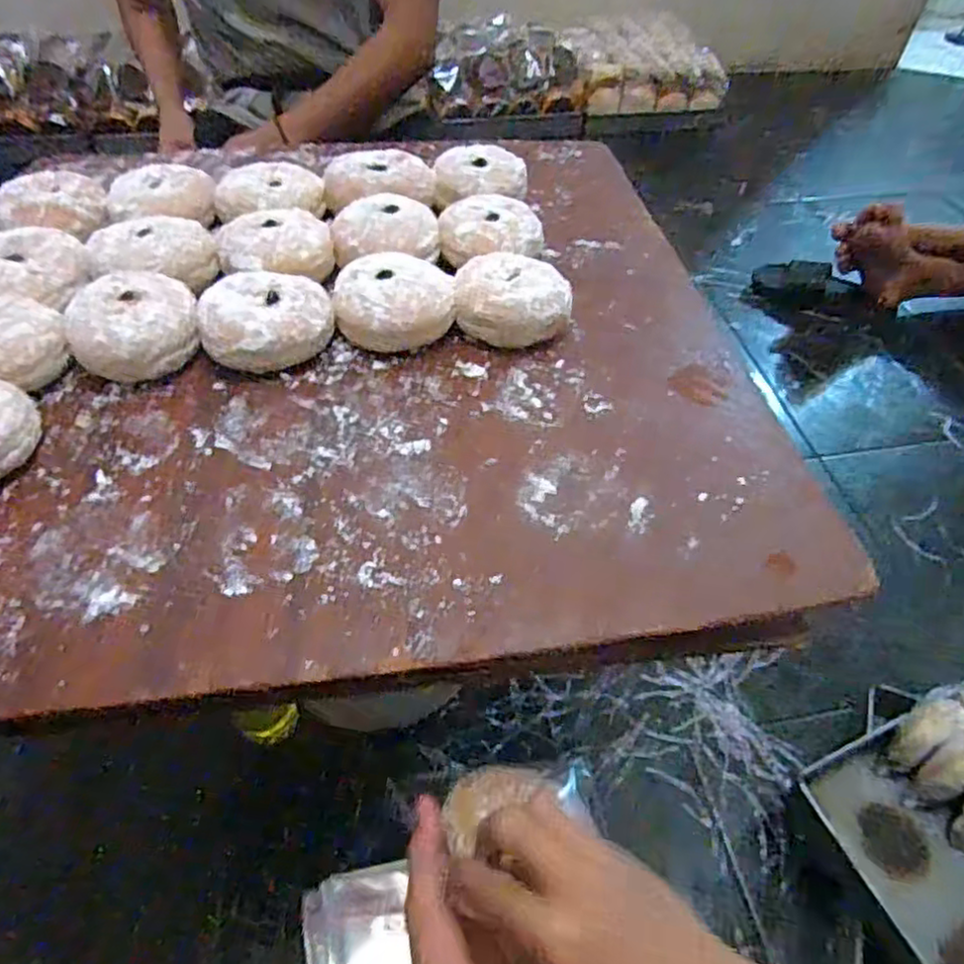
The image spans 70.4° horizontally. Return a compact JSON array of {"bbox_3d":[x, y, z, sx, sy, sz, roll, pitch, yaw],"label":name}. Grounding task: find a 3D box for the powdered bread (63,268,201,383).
[{"bbox_3d":[-0.235,-0.104,0.464,0.079,0.042,0.080,-31,59,-26],"label":"powdered bread"}]

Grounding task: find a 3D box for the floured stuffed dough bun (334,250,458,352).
[{"bbox_3d":[-0.063,-0.129,0.497,0.078,0.041,0.074,2,51,-2],"label":"floured stuffed dough bun"}]

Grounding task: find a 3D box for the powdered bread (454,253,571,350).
[{"bbox_3d":[0.023,-0.136,0.510,0.085,0.039,0.082,4,51,0],"label":"powdered bread"}]

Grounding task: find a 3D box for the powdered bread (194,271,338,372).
[{"bbox_3d":[-0.151,-0.114,0.480,0.091,0.040,0.083,-12,52,-13],"label":"powdered bread"}]

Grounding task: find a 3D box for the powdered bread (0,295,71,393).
[{"bbox_3d":[-0.322,-0.087,0.449,0.082,0.040,0.079,2,51,-2],"label":"powdered bread"}]

